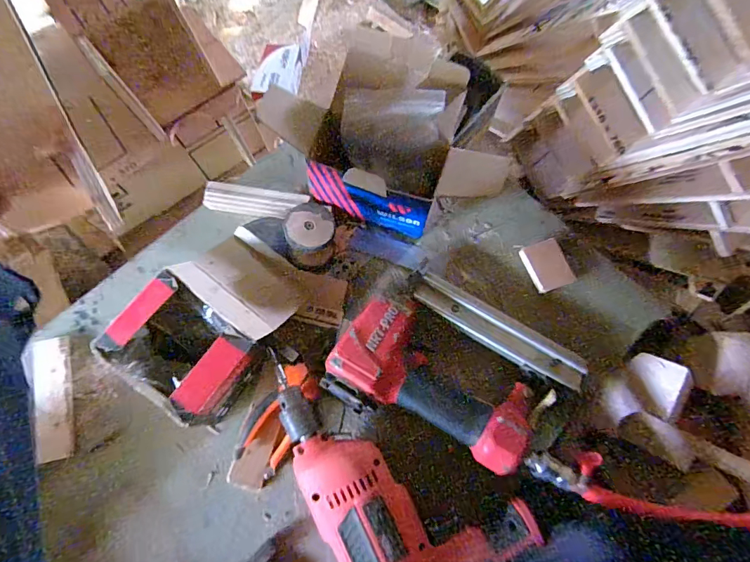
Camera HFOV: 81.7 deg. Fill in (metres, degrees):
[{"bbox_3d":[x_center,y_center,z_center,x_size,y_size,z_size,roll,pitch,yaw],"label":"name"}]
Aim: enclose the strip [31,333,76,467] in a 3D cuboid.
[{"bbox_3d":[-0.325,0.118,0.440,0.032,0.006,0.120,-6,76,-26],"label":"strip"}]

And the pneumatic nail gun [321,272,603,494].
[{"bbox_3d":[0.095,0.092,0.430,0.259,0.061,0.162,22,73,7],"label":"pneumatic nail gun"}]

